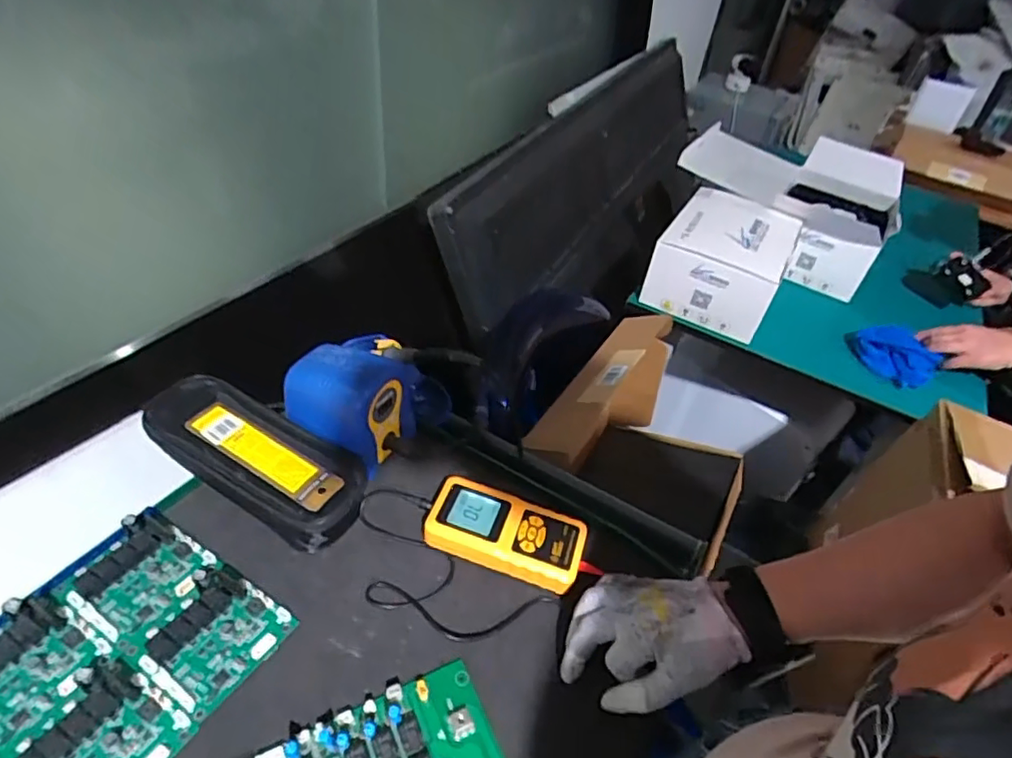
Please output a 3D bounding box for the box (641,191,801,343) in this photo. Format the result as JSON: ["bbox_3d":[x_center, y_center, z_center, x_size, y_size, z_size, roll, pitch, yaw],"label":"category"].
[{"bbox_3d":[0.391,-0.209,1.069,0.199,0.136,0.264,26,46,19],"label":"box"}]

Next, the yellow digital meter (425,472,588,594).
[{"bbox_3d":[-0.002,0.140,0.555,0.147,0.026,0.071,16,44,9],"label":"yellow digital meter"}]

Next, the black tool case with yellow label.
[{"bbox_3d":[-0.241,0.075,0.573,0.229,0.047,0.099,23,45,16],"label":"black tool case with yellow label"}]

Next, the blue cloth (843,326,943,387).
[{"bbox_3d":[0.641,-0.044,0.989,0.130,0.043,0.096,37,51,28],"label":"blue cloth"}]

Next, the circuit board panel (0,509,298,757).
[{"bbox_3d":[-0.295,0.207,0.452,0.176,0.021,0.188,27,46,20],"label":"circuit board panel"}]

